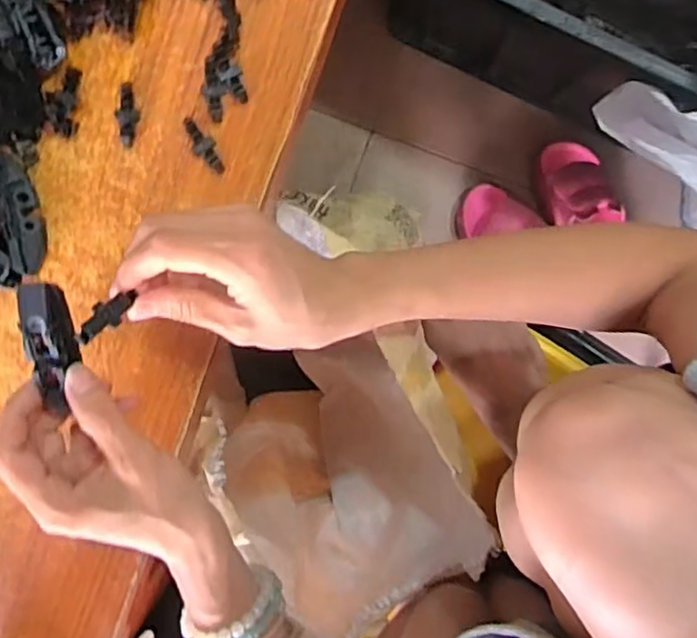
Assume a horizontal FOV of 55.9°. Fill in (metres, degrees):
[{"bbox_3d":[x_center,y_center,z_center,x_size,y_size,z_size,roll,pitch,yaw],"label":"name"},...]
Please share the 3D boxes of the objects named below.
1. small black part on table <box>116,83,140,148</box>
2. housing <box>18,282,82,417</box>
[{"bbox_3d":[-0.128,-0.118,0.379,0.013,0.004,0.035,9,98,2],"label":"small black part on table"},{"bbox_3d":[-0.144,0.014,0.320,0.017,0.019,0.065,2,112,3],"label":"housing"}]

